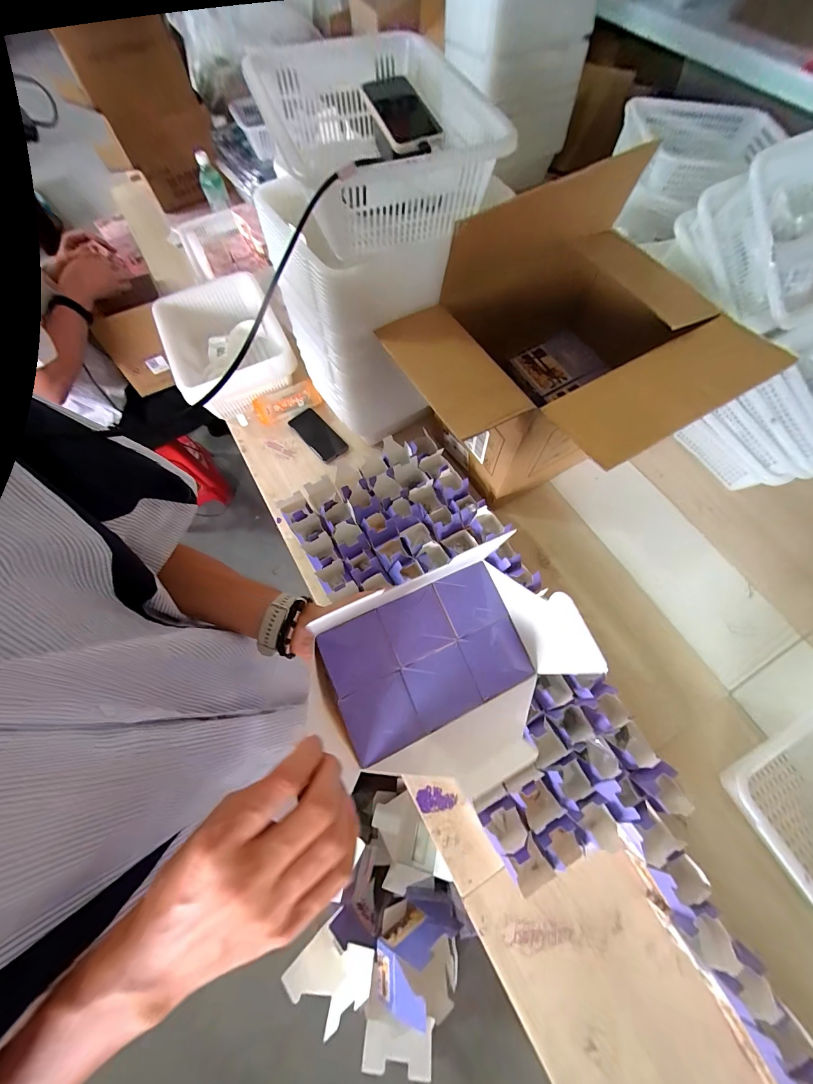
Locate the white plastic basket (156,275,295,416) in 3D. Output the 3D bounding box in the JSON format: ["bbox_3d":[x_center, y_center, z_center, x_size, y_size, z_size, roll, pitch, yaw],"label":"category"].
[{"bbox_3d":[-0.453,-0.495,0.941,0.273,0.131,0.375,-25,69,-9],"label":"white plastic basket"}]

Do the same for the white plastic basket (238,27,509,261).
[{"bbox_3d":[-0.052,-0.549,0.504,0.254,0.116,0.375,-18,68,-6],"label":"white plastic basket"}]

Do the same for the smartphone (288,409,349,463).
[{"bbox_3d":[-0.216,-0.263,0.915,0.070,0.016,0.162,-41,78,-7],"label":"smartphone"}]

